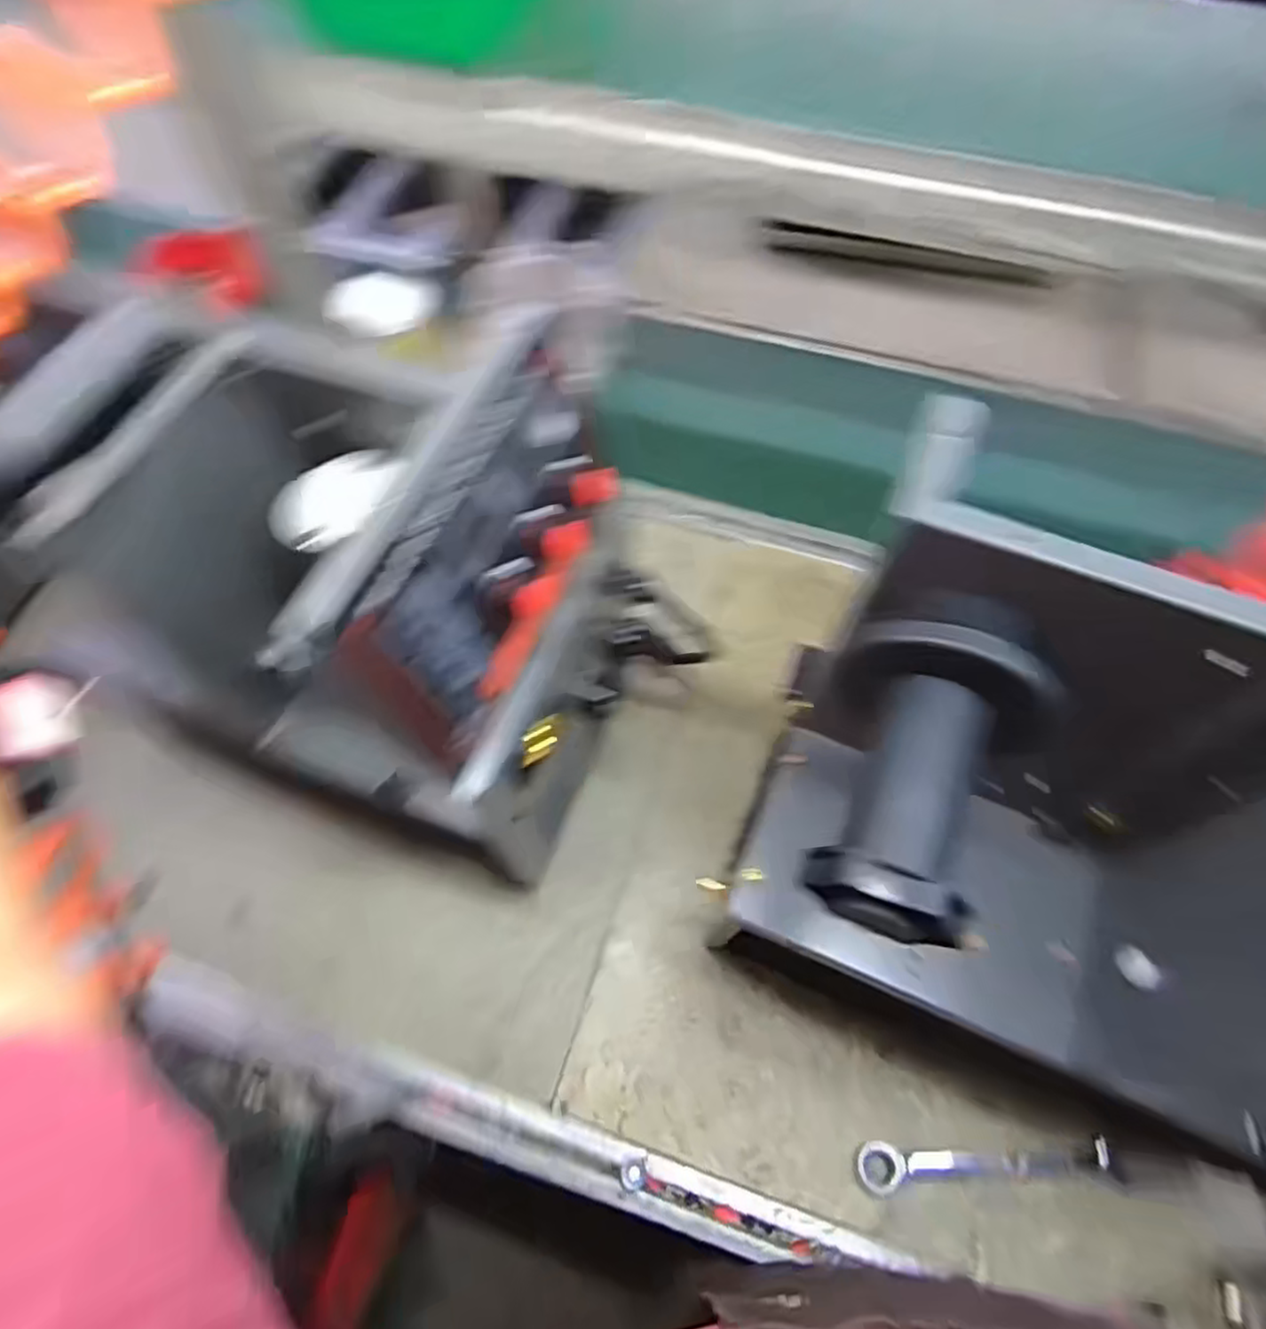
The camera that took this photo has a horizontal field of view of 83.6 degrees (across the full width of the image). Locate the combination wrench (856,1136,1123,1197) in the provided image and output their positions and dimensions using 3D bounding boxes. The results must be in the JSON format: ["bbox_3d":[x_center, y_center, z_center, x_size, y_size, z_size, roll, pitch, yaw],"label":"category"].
[{"bbox_3d":[0.269,0.376,0.534,0.196,0.017,0.030,-2,63,0],"label":"combination wrench"}]

